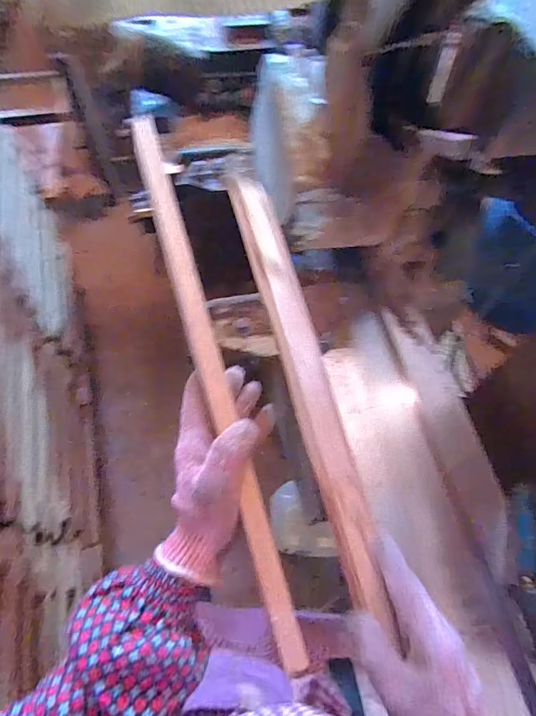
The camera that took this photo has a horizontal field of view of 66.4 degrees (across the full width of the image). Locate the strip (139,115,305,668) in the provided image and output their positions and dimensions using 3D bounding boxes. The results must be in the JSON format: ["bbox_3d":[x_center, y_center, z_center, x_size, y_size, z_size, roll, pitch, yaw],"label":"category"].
[{"bbox_3d":[-0.052,0.001,0.358,0.024,0.021,0.484,-15,78,-13],"label":"strip"}]

